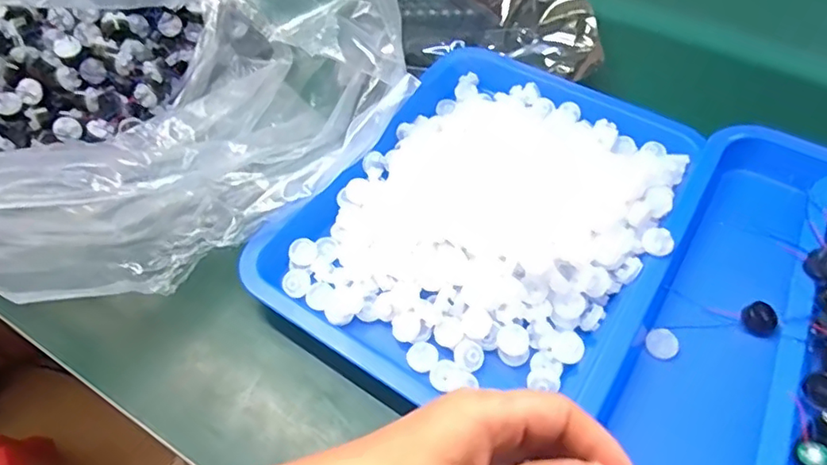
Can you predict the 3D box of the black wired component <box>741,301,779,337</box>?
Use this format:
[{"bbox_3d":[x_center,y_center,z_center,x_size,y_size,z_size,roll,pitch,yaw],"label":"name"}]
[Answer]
[{"bbox_3d":[0.239,0.061,0.403,0.020,0.013,0.022,-1,54,1],"label":"black wired component"}]

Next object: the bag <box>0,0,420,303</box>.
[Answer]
[{"bbox_3d":[-0.191,-0.144,0.431,0.356,0.217,0.284,-31,59,-19],"label":"bag"}]

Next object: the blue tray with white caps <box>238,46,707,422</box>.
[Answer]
[{"bbox_3d":[0.066,-0.025,0.458,0.256,0.045,0.334,27,60,19],"label":"blue tray with white caps"}]

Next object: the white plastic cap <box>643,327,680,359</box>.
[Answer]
[{"bbox_3d":[0.172,0.077,0.402,0.021,0.008,0.021,-1,54,1],"label":"white plastic cap"}]

